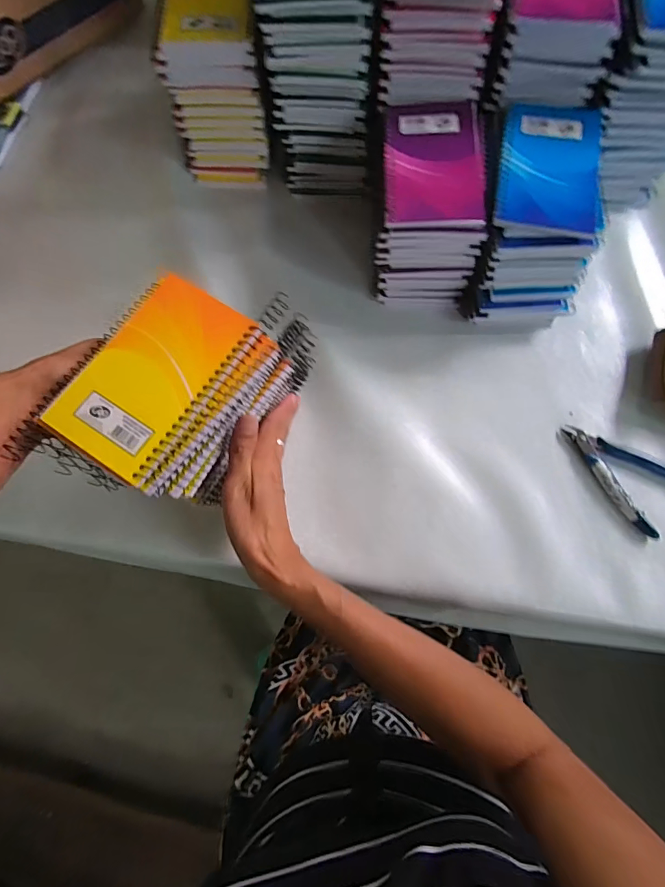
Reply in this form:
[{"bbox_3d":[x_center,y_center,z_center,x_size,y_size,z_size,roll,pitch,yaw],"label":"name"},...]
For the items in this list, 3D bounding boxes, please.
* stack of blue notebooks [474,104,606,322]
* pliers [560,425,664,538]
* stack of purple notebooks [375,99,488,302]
[{"bbox_3d":[0.193,-0.207,0.400,0.100,0.116,0.146,9,73,3],"label":"stack of blue notebooks"},{"bbox_3d":[0.266,0.024,0.386,0.112,0.011,0.070,39,77,11],"label":"pliers"},{"bbox_3d":[0.091,-0.233,0.412,0.091,0.114,0.150,3,73,1],"label":"stack of purple notebooks"}]

